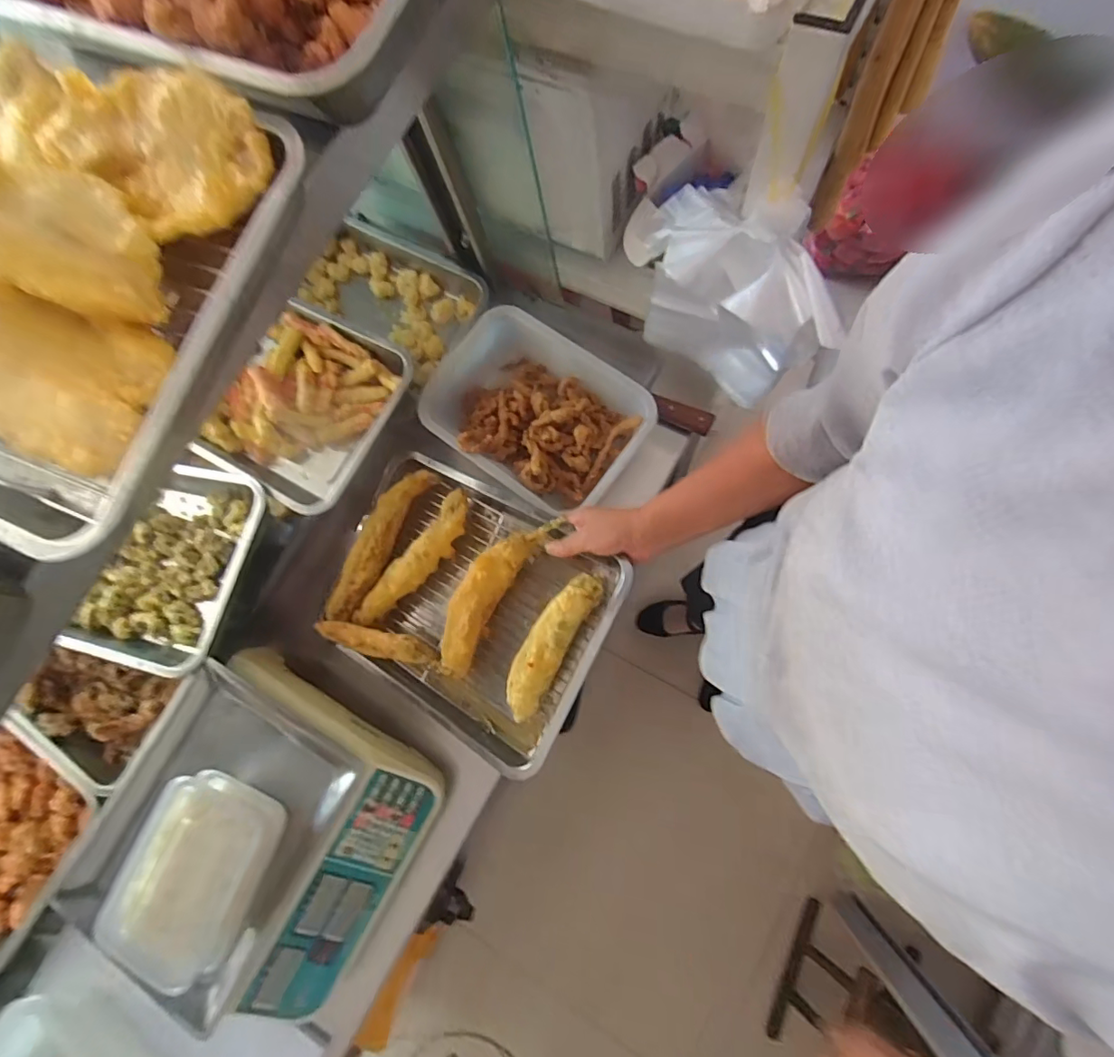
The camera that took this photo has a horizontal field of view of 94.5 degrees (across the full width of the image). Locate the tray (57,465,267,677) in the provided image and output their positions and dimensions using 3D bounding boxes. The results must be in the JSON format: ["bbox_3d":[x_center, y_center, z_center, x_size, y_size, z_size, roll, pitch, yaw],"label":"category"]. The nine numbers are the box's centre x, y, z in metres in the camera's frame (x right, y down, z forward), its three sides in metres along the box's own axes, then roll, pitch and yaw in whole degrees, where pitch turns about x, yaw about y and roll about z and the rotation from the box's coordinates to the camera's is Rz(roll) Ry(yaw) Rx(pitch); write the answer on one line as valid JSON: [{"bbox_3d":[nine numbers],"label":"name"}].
[{"bbox_3d":[-0.521,0.048,0.701,0.250,0.089,0.263,11,78,1],"label":"tray"}]

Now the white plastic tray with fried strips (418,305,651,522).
[{"bbox_3d":[-0.038,-0.158,0.715,0.296,0.088,0.209,37,80,6],"label":"white plastic tray with fried strips"}]

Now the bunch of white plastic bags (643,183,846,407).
[{"bbox_3d":[0.187,-0.248,0.559,0.207,0.220,0.062,42,80,7],"label":"bunch of white plastic bags"}]

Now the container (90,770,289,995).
[{"bbox_3d":[-0.374,0.357,0.534,0.131,0.049,0.180,26,79,4],"label":"container"}]

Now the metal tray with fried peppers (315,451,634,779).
[{"bbox_3d":[-0.118,0.091,0.644,0.359,0.061,0.284,26,89,21],"label":"metal tray with fried peppers"}]

